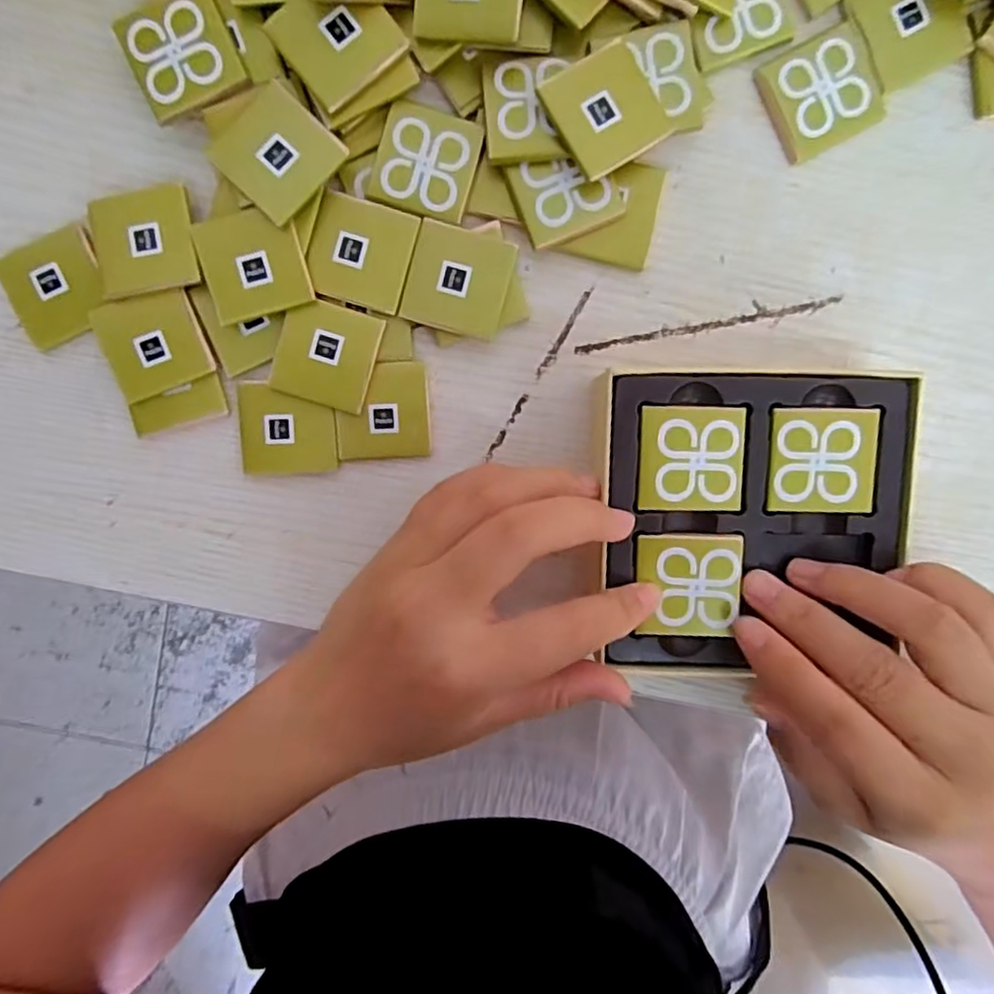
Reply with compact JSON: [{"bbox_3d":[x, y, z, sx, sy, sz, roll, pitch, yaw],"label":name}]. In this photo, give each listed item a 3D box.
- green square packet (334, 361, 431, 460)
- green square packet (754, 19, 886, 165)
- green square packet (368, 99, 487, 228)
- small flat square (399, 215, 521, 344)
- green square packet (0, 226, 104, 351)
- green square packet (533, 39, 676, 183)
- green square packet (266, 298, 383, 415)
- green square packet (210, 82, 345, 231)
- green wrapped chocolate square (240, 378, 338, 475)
[{"bbox_3d":[-0.044,-0.033,0.238,0.035,0.004,0.036,-2,97,0],"label":"green square packet"},{"bbox_3d":[0.118,-0.146,0.226,0.037,0.004,0.037,-25,96,3],"label":"green square packet"},{"bbox_3d":[-0.025,-0.120,0.225,0.034,0.006,0.037,17,96,-2],"label":"green square packet"},{"bbox_3d":[-0.014,-0.079,0.229,0.036,0.004,0.036,15,96,-2],"label":"small flat square"},{"bbox_3d":[-0.164,-0.077,0.233,0.035,0.008,0.033,-24,96,3],"label":"green square packet"},{"bbox_3d":[0.038,-0.134,0.215,0.037,0.004,0.037,-34,94,-7],"label":"green square packet"},{"bbox_3d":[-0.063,-0.053,0.232,0.035,0.005,0.036,16,96,-2],"label":"green square packet"},{"bbox_3d":[-0.077,-0.119,0.217,0.037,0.005,0.035,44,95,0],"label":"green square packet"},{"bbox_3d":[-0.080,-0.026,0.238,0.036,0.004,0.034,-1,99,0],"label":"green wrapped chocolate square"}]

